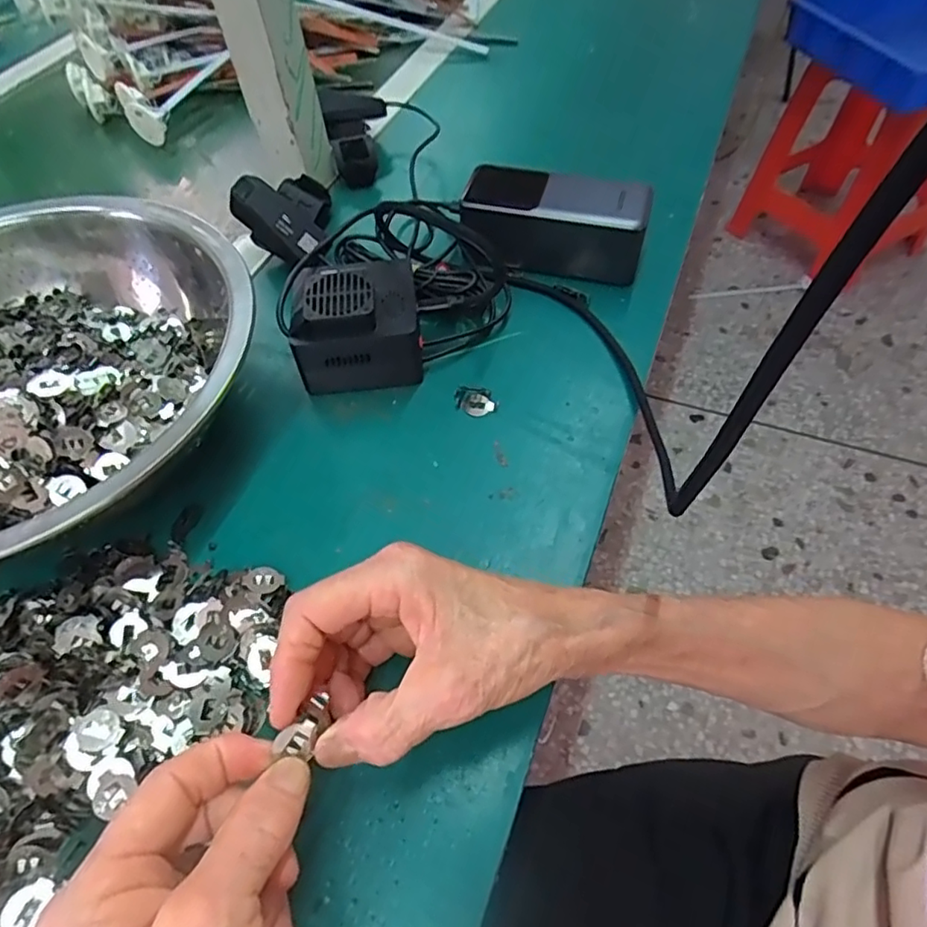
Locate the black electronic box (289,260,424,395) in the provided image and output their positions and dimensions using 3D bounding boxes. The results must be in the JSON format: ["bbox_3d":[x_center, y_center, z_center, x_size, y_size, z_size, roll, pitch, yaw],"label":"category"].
[{"bbox_3d":[-0.067,-0.093,0.378,0.076,0.057,0.076,-6,56,-2],"label":"black electronic box"}]

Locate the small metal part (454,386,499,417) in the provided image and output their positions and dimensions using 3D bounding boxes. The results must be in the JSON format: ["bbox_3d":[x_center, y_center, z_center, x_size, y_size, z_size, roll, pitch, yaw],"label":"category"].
[{"bbox_3d":[0.008,-0.039,0.371,0.027,0.004,0.020,4,56,7],"label":"small metal part"}]

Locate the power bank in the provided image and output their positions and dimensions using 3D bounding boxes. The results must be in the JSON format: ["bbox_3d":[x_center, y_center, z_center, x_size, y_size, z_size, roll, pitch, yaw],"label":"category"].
[{"bbox_3d":[0.065,-0.171,0.423,0.126,0.052,0.052,14,57,11],"label":"power bank"}]

